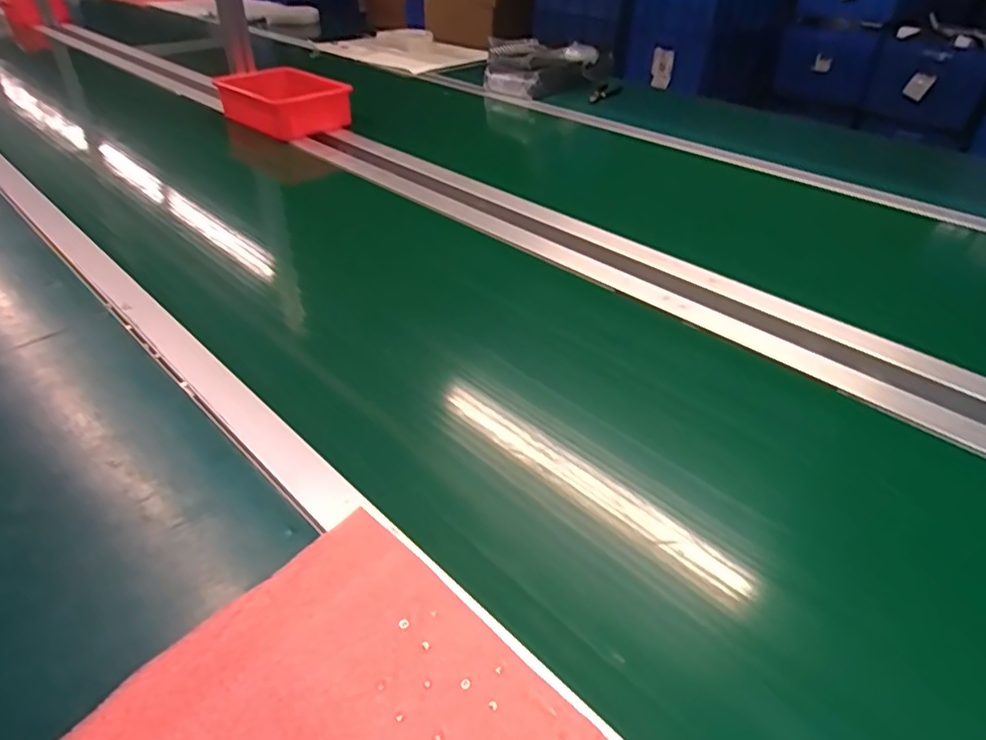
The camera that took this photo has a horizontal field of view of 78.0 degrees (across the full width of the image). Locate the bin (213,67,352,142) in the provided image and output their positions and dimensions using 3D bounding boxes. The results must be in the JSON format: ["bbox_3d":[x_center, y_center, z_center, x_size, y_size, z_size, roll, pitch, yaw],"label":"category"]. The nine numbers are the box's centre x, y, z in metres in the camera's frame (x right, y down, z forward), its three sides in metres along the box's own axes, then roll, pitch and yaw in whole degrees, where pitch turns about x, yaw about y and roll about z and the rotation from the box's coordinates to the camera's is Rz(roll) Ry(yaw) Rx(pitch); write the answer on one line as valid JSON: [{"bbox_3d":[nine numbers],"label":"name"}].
[{"bbox_3d":[-0.420,-0.536,1.233,0.186,0.091,0.270,-24,43,-29],"label":"bin"}]

